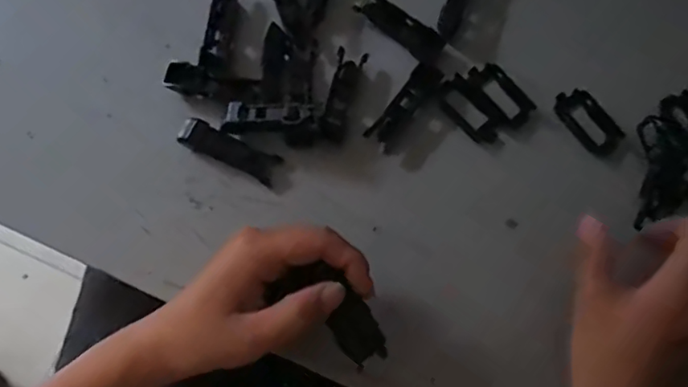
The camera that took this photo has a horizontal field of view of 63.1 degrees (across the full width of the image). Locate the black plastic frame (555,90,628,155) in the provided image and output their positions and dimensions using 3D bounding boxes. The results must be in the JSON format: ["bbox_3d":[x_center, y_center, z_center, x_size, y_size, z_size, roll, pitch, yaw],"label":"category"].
[{"bbox_3d":[0.165,-0.049,0.377,0.025,0.005,0.050,-36,82,-7],"label":"black plastic frame"}]

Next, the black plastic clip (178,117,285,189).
[{"bbox_3d":[-0.074,-0.028,0.362,0.066,0.006,0.020,25,80,4],"label":"black plastic clip"}]

